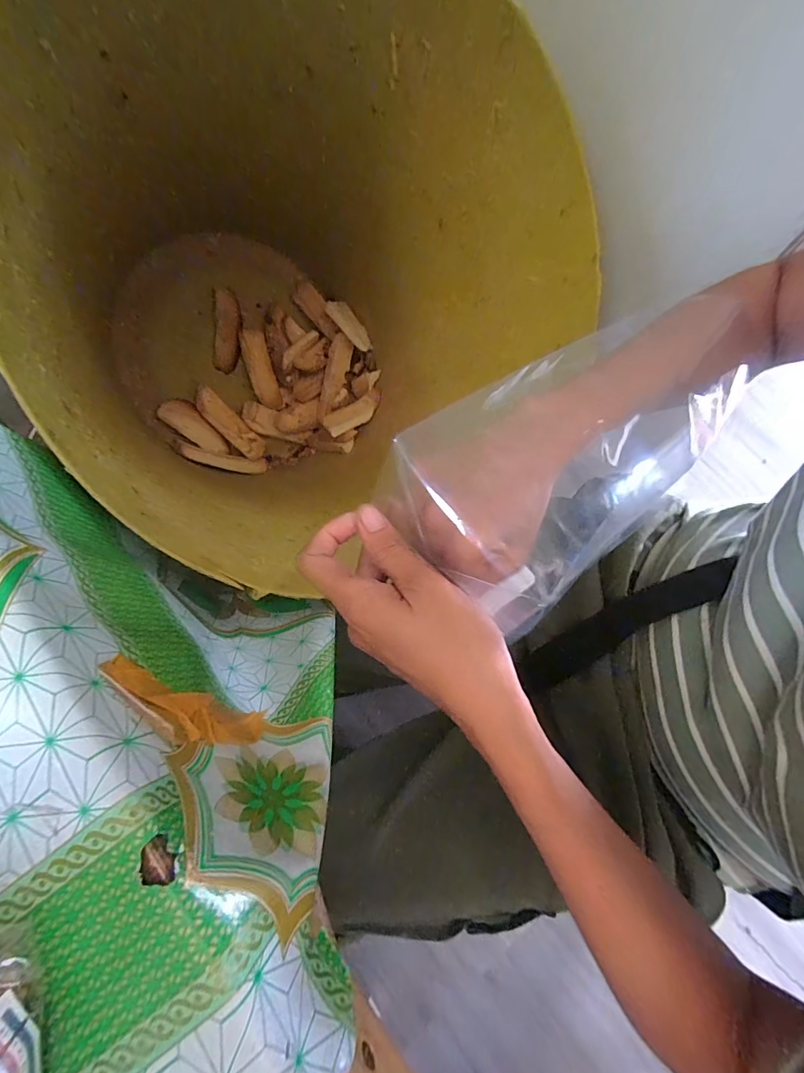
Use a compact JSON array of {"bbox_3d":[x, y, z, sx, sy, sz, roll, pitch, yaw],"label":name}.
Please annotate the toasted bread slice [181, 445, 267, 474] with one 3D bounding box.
[{"bbox_3d":[-0.295,-0.125,0.714,0.133,0.018,0.033,7,74,-34],"label":"toasted bread slice"}]

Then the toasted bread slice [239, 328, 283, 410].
[{"bbox_3d":[-0.238,-0.280,0.719,0.045,0.017,0.126,-17,105,-3],"label":"toasted bread slice"}]

